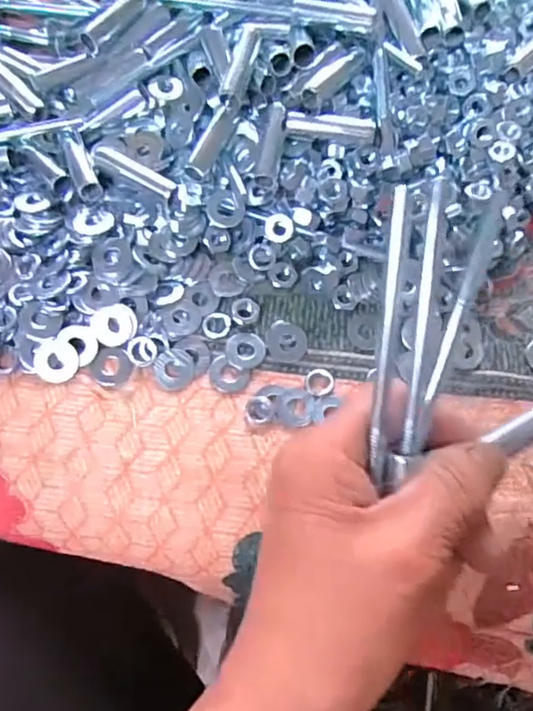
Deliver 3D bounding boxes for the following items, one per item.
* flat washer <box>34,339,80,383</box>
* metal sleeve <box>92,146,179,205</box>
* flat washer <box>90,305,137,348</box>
[{"bbox_3d":[-0.096,0.002,0.255,0.019,0.004,0.019,1,71,-3],"label":"flat washer"},{"bbox_3d":[-0.064,-0.089,0.275,0.045,0.006,0.010,28,71,6],"label":"metal sleeve"},{"bbox_3d":[-0.071,-0.014,0.265,0.020,0.004,0.019,-10,72,-7],"label":"flat washer"}]

